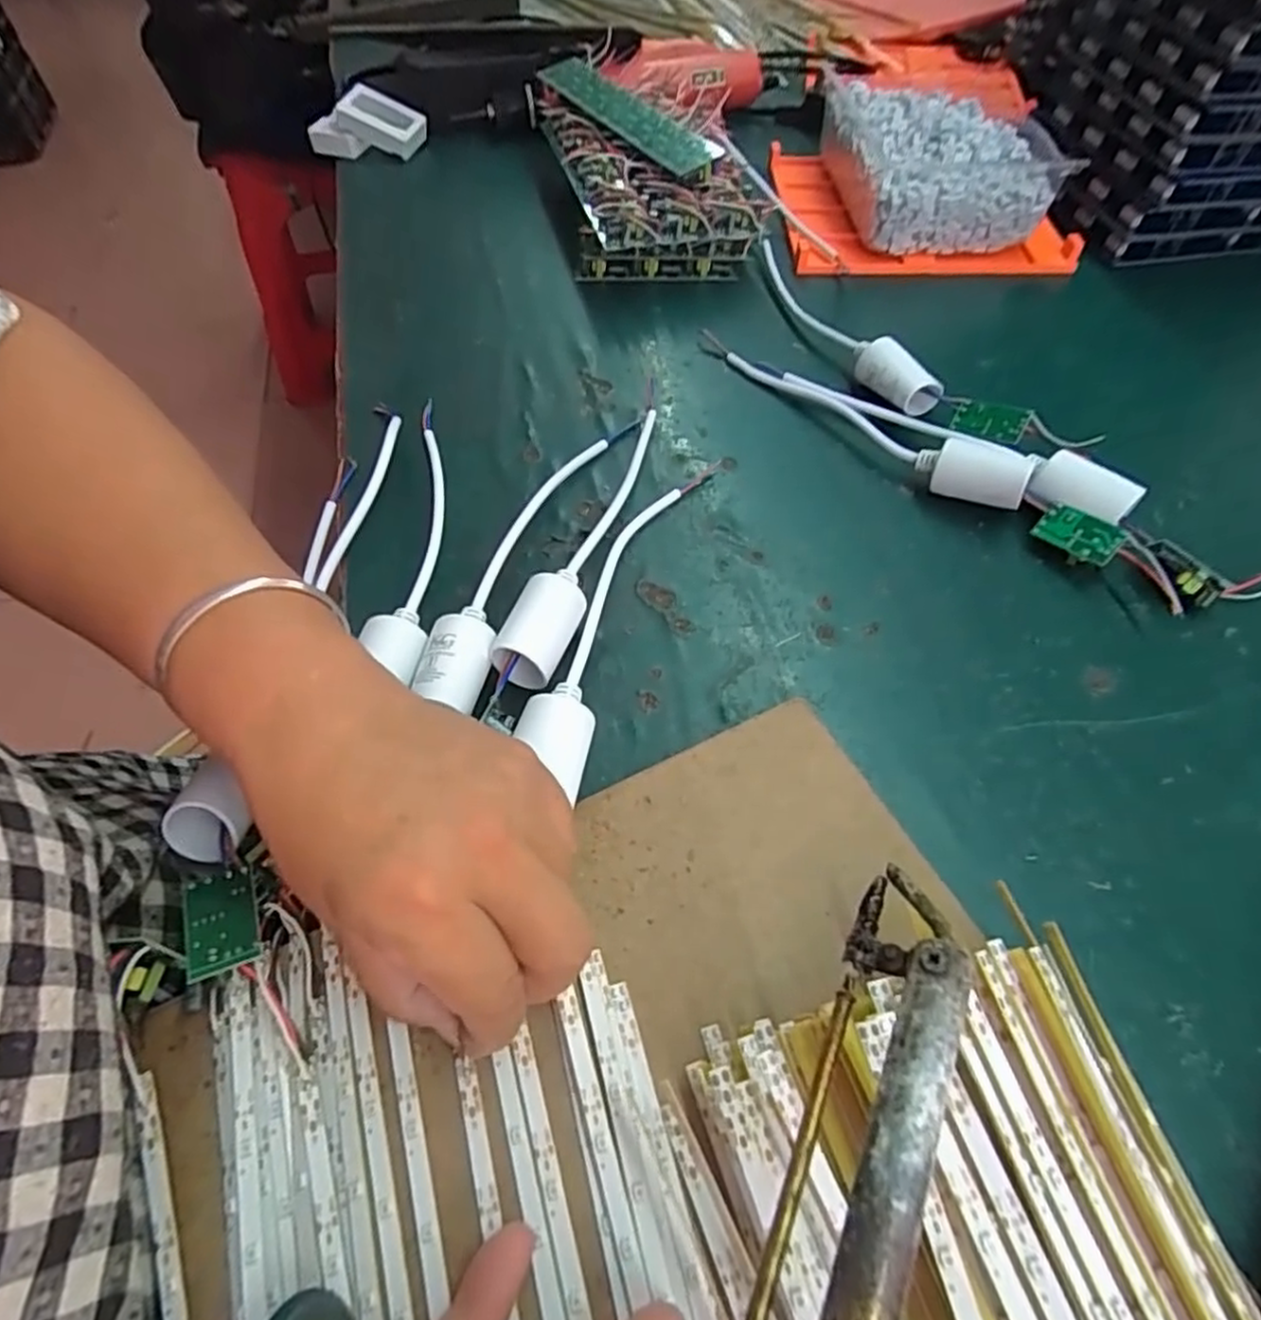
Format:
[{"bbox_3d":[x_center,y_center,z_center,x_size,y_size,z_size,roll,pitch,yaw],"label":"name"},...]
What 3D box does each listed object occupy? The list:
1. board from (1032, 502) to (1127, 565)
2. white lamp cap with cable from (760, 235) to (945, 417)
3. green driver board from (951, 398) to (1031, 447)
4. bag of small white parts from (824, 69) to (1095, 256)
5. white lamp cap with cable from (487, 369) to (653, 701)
[{"bbox_3d":[0.210,-0.059,0.328,0.034,0.007,0.018,42,100,37],"label":"board"},{"bbox_3d":[0.121,-0.209,0.424,0.028,0.030,0.175,-20,58,-12],"label":"white lamp cap with cable"},{"bbox_3d":[0.192,-0.128,0.373,0.036,0.004,0.020,31,100,32],"label":"green driver board"},{"bbox_3d":[0.214,-0.359,0.508,0.122,0.060,0.169,-3,56,-1],"label":"bag of small white parts"},{"bbox_3d":[-0.012,-0.072,0.337,0.025,0.025,0.213,16,58,11],"label":"white lamp cap with cable"}]

